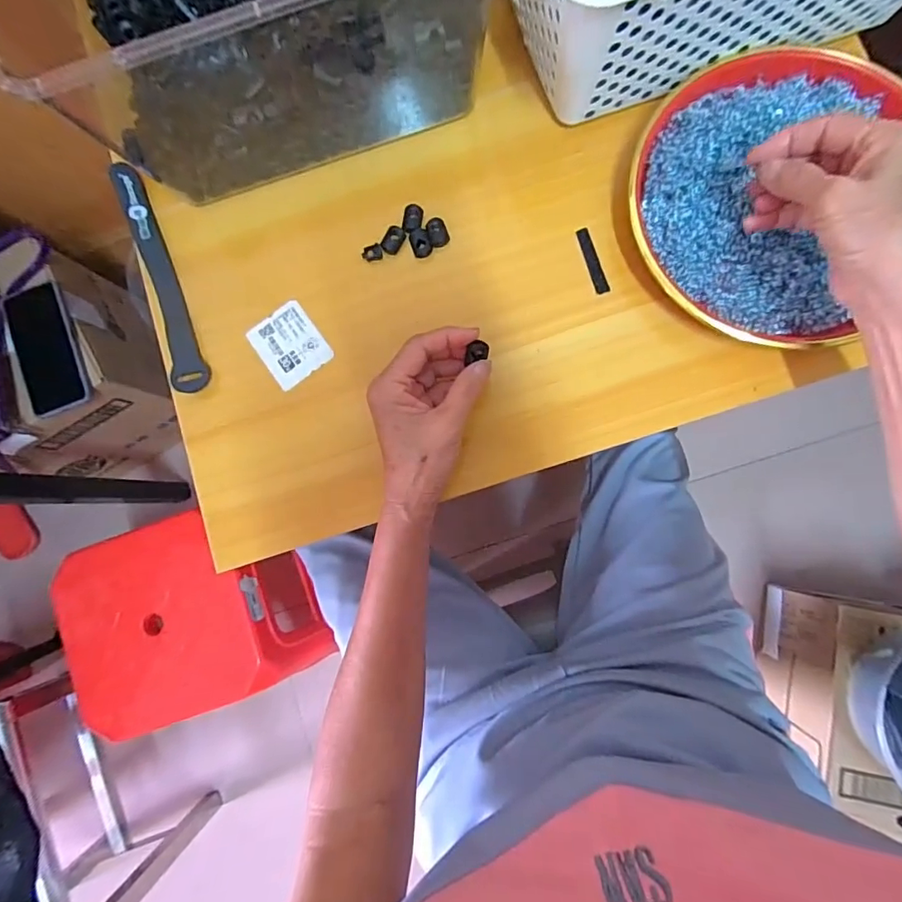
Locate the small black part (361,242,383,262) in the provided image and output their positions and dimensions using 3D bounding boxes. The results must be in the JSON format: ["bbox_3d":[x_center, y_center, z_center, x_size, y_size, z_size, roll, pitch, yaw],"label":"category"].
[{"bbox_3d":[-0.062,-0.156,0.385,0.016,0.004,0.011,-14,84,3],"label":"small black part"}]

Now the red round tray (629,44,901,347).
[{"bbox_3d":[0.235,-0.184,0.353,0.203,0.034,0.197,0,85,4],"label":"red round tray"}]

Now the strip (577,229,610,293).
[{"bbox_3d":[0.109,-0.146,0.377,0.010,0.004,0.052,-17,84,3],"label":"strip"}]

